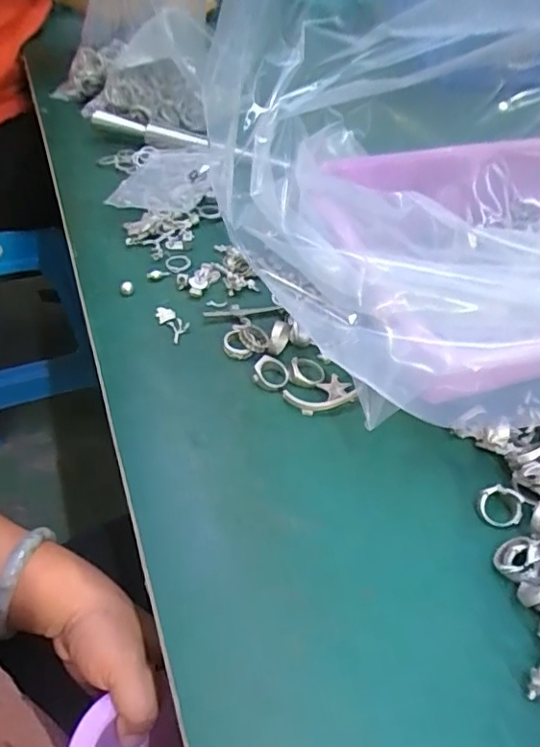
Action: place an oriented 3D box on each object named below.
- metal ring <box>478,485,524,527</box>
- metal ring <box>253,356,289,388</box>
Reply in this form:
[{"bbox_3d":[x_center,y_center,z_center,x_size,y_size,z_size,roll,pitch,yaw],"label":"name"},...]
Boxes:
[{"bbox_3d":[0.135,0.078,0.324,0.025,0.008,0.024,-1,84,6],"label":"metal ring"},{"bbox_3d":[0.002,-0.002,0.377,0.024,0.009,0.022,11,49,5],"label":"metal ring"}]

